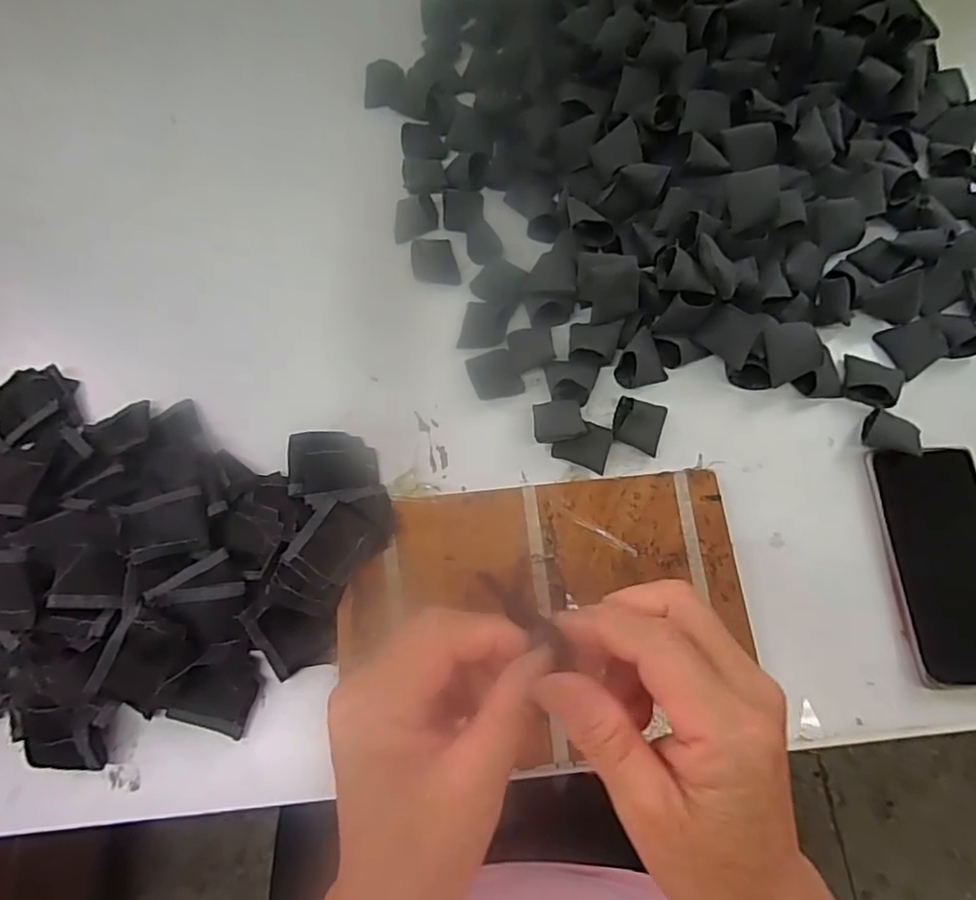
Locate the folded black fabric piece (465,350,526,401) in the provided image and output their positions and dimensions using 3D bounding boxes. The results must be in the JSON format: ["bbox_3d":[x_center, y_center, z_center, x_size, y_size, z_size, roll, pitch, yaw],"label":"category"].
[{"bbox_3d":[0.005,-0.058,0.456,0.035,0.005,0.041,-22,71,-7],"label":"folded black fabric piece"}]

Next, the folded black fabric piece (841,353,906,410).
[{"bbox_3d":[0.294,-0.054,0.443,0.041,0.024,0.037,28,73,11],"label":"folded black fabric piece"}]

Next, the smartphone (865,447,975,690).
[{"bbox_3d":[0.319,0.077,0.402,0.077,0.011,0.161,-3,70,0],"label":"smartphone"}]

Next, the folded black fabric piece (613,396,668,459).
[{"bbox_3d":[0.114,-0.021,0.433,0.038,0.023,0.041,17,71,7],"label":"folded black fabric piece"}]

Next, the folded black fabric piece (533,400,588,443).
[{"bbox_3d":[0.052,-0.021,0.422,0.036,0.009,0.039,-4,47,2],"label":"folded black fabric piece"}]

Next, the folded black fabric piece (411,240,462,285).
[{"bbox_3d":[-0.045,-0.158,0.489,0.037,0.006,0.048,-10,70,-2],"label":"folded black fabric piece"}]

